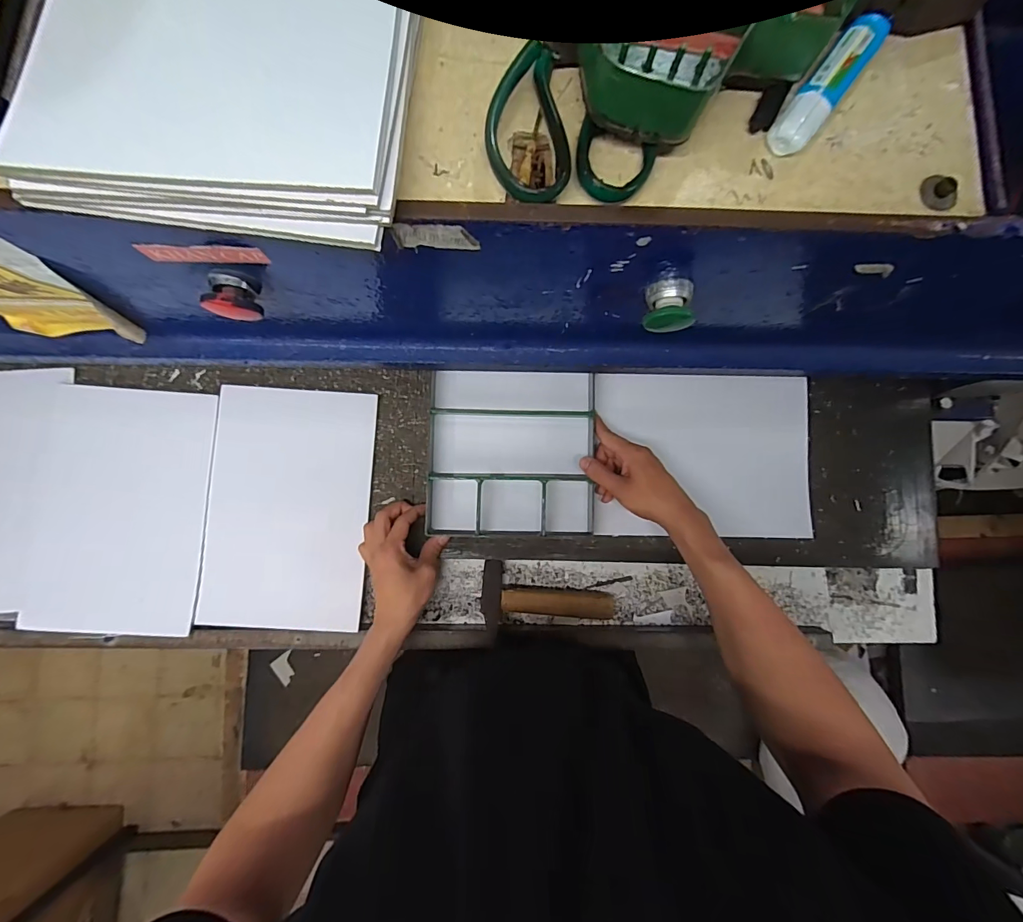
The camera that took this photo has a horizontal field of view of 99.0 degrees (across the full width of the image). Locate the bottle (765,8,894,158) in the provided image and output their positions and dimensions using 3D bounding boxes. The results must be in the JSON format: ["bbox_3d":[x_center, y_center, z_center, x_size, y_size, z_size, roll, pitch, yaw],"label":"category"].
[{"bbox_3d":[0.195,-0.232,0.268,0.022,0.018,0.107,37,84,2],"label":"bottle"}]

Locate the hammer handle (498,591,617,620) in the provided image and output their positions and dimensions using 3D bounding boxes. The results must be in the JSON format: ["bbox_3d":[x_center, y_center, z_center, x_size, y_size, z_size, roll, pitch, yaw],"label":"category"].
[{"bbox_3d":[0.060,0.185,0.566,0.143,0.032,0.030,3,84,-2],"label":"hammer handle"}]

